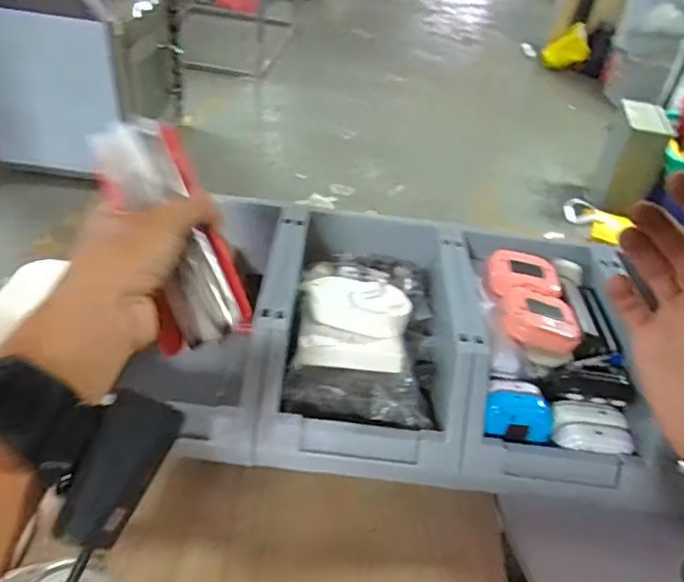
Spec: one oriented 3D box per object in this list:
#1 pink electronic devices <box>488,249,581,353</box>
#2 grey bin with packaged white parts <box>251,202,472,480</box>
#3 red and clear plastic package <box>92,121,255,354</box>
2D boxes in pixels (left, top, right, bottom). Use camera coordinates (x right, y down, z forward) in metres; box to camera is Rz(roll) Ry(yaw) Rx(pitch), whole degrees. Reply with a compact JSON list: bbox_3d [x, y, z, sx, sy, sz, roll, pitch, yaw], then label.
[{"bbox_3d":[0.174,0.002,0.511,0.068,0.019,0.116,6,40,-2],"label":"pink electronic devices"},{"bbox_3d":[0.021,0.026,0.499,0.156,0.078,0.258,6,40,-2],"label":"grey bin with packaged white parts"},{"bbox_3d":[-0.106,-0.036,0.357,0.058,0.145,0.026,-24,4,-32],"label":"red and clear plastic package"}]

